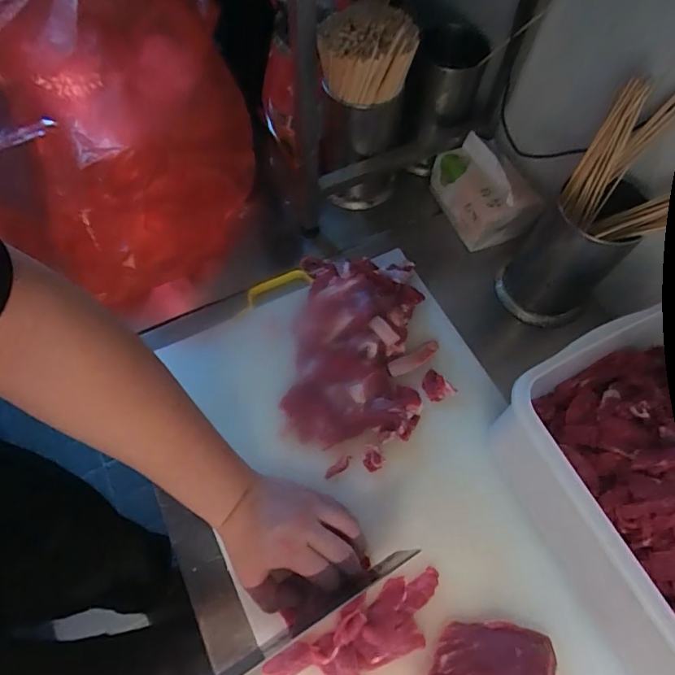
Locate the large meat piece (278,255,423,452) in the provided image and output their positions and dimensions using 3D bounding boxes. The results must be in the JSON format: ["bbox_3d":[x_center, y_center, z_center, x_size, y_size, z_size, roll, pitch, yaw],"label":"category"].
[{"bbox_3d":[0.023,0.003,0.546,0.145,0.035,0.238,7,66,3],"label":"large meat piece"}]

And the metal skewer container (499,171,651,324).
[{"bbox_3d":[0.261,-0.100,0.543,0.100,0.182,0.096,12,66,5],"label":"metal skewer container"}]

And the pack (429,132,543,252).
[{"bbox_3d":[0.196,-0.196,0.631,0.097,0.077,0.133,-22,67,-10],"label":"pack"}]

